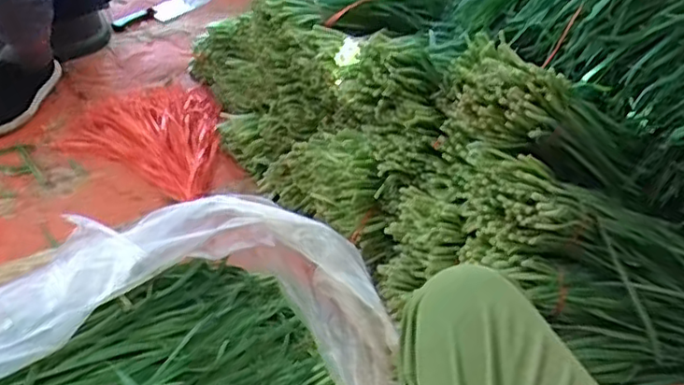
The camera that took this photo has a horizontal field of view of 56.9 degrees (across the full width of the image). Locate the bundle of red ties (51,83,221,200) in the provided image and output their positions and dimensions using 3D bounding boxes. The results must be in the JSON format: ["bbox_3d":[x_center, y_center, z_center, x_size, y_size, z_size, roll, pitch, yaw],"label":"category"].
[{"bbox_3d":[-0.335,-0.122,1.201,0.306,0.034,0.254,24,48,17],"label":"bundle of red ties"}]

